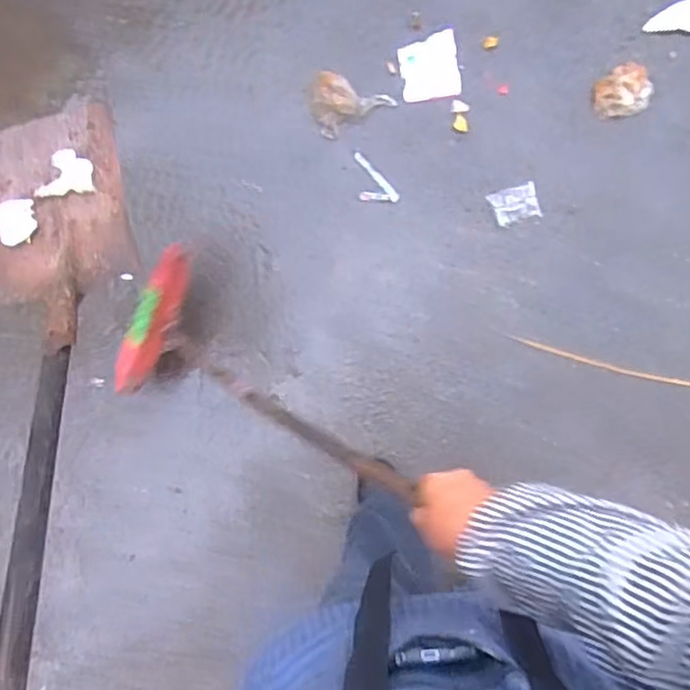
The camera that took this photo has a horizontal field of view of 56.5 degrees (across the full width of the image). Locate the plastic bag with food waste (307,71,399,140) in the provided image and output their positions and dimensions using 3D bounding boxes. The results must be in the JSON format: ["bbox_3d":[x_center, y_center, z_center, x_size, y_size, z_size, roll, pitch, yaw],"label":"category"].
[{"bbox_3d":[0.005,-0.506,1.300,0.163,0.043,0.128,-29,85,0],"label":"plastic bag with food waste"}]

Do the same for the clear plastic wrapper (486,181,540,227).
[{"bbox_3d":[0.341,-0.281,1.285,0.093,0.011,0.069,-16,85,1],"label":"clear plastic wrapper"}]

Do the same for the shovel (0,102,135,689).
[{"bbox_3d":[-0.329,0.064,0.637,0.185,0.110,0.877,-15,51,1],"label":"shovel"}]

